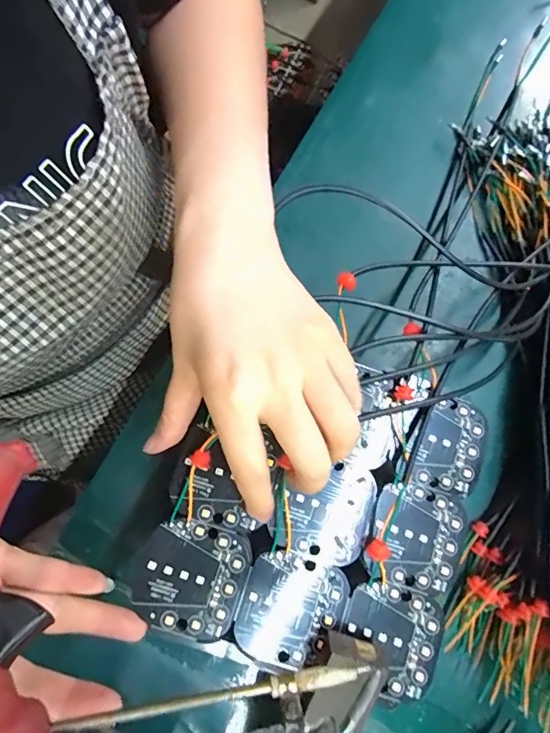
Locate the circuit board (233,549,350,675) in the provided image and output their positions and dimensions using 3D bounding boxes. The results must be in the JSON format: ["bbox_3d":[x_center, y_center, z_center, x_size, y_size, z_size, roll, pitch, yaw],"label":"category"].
[{"bbox_3d":[0.008,0.127,0.234,0.050,0.004,0.055,23,79,-2],"label":"circuit board"}]

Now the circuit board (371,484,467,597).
[{"bbox_3d":[0.078,0.095,0.247,0.048,0.005,0.052,18,80,-3],"label":"circuit board"}]

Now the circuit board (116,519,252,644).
[{"bbox_3d":[-0.045,0.108,0.231,0.057,0.004,0.054,24,79,-2],"label":"circuit board"}]

